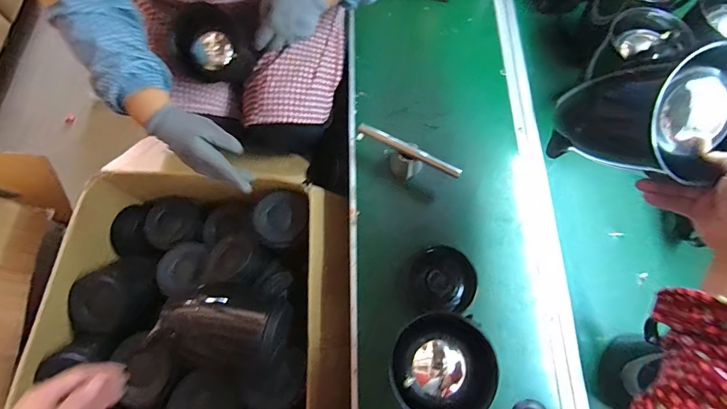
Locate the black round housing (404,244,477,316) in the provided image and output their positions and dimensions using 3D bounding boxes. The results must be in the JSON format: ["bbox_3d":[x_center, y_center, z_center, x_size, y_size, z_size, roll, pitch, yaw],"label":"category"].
[{"bbox_3d":[0.134,0.131,0.667,0.115,0.040,0.108,0,72,0],"label":"black round housing"}]

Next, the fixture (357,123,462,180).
[{"bbox_3d":[0.078,-0.082,0.715,0.200,0.073,0.048,34,75,10],"label":"fixture"}]

